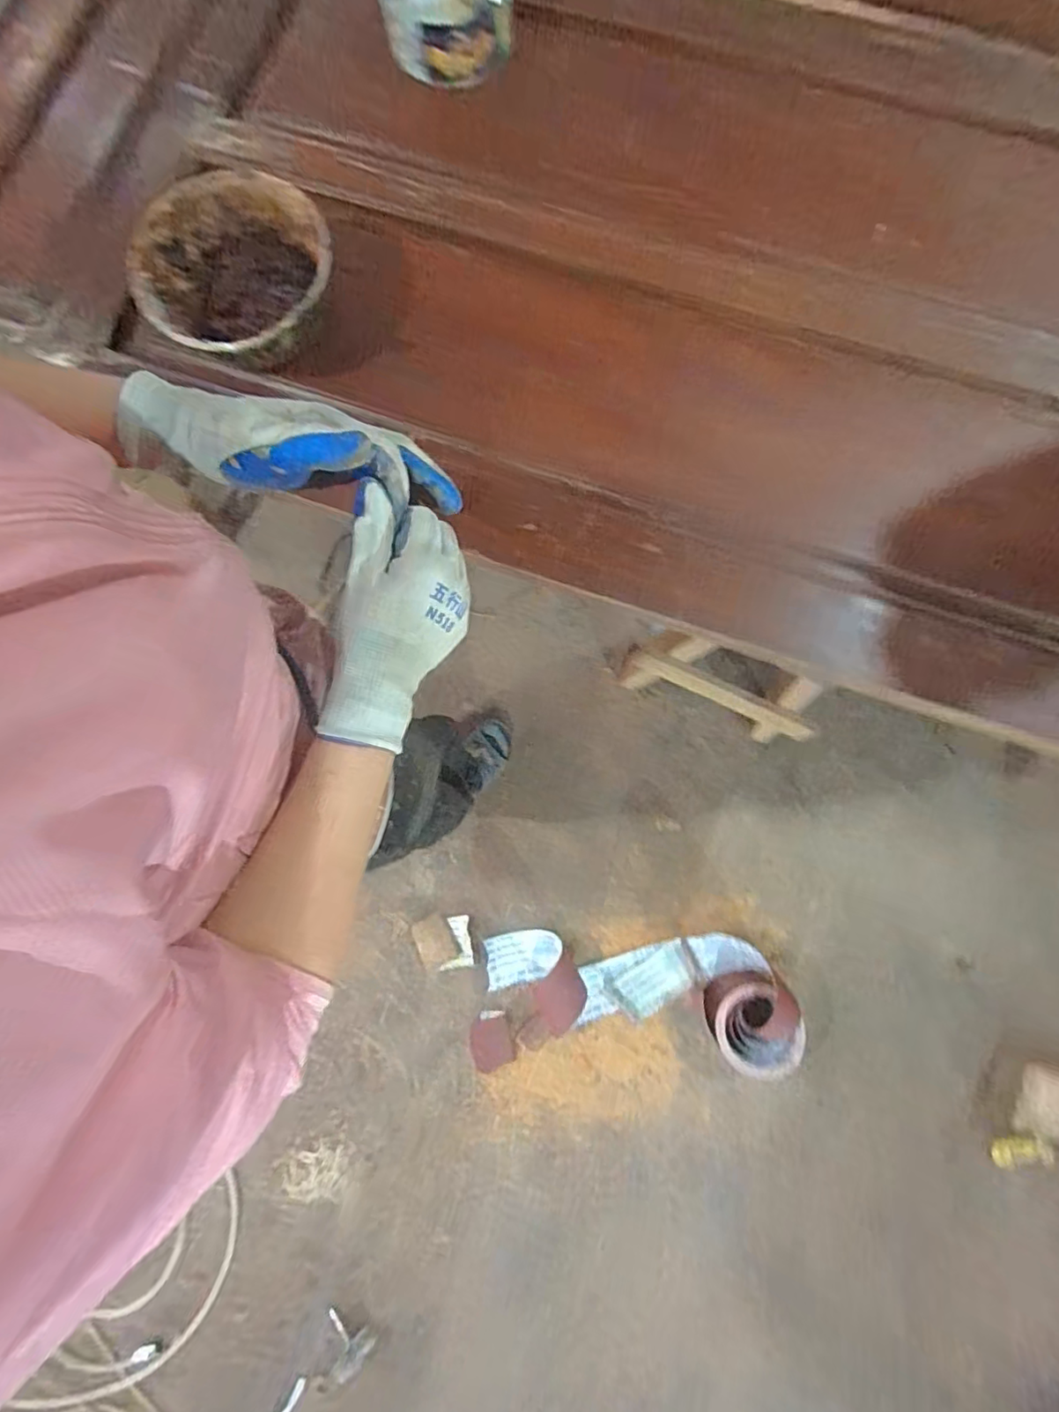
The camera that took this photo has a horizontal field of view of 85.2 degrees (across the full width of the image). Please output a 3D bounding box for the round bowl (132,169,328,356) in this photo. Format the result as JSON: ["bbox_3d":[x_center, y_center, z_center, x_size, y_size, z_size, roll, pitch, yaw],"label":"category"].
[{"bbox_3d":[-0.326,-0.484,0.659,0.204,0.076,0.216,0,80,2],"label":"round bowl"}]

